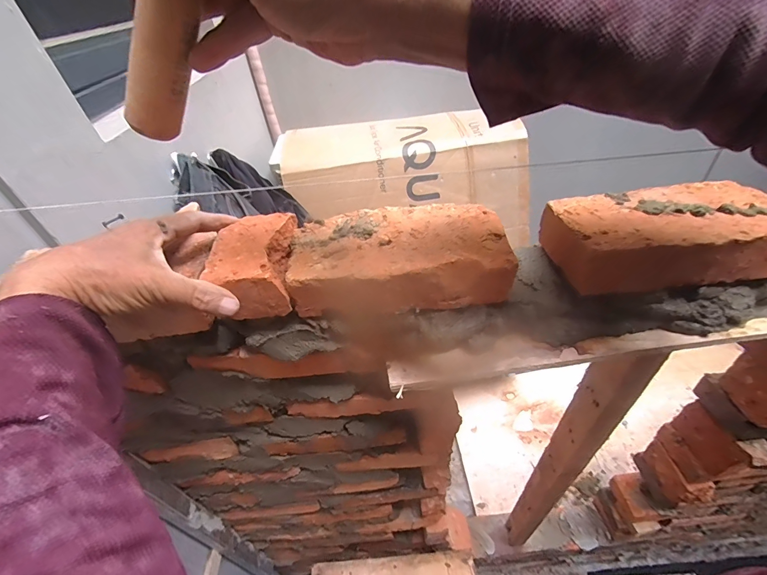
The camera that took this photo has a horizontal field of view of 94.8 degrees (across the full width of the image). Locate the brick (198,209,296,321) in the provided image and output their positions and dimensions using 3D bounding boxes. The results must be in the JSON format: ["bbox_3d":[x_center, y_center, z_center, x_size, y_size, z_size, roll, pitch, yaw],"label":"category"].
[{"bbox_3d":[-0.115,-0.023,0.326,0.062,0.046,0.095,-5,42,2],"label":"brick"}]

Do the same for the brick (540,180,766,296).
[{"bbox_3d":[0.262,-0.051,0.334,0.188,0.050,0.097,-7,42,1],"label":"brick"}]

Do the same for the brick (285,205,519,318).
[{"bbox_3d":[0.016,-0.025,0.332,0.188,0.055,0.087,-5,42,3],"label":"brick"}]

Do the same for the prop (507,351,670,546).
[{"bbox_3d":[0.323,0.350,0.664,0.046,0.756,0.067,-36,49,-28],"label":"prop"}]

